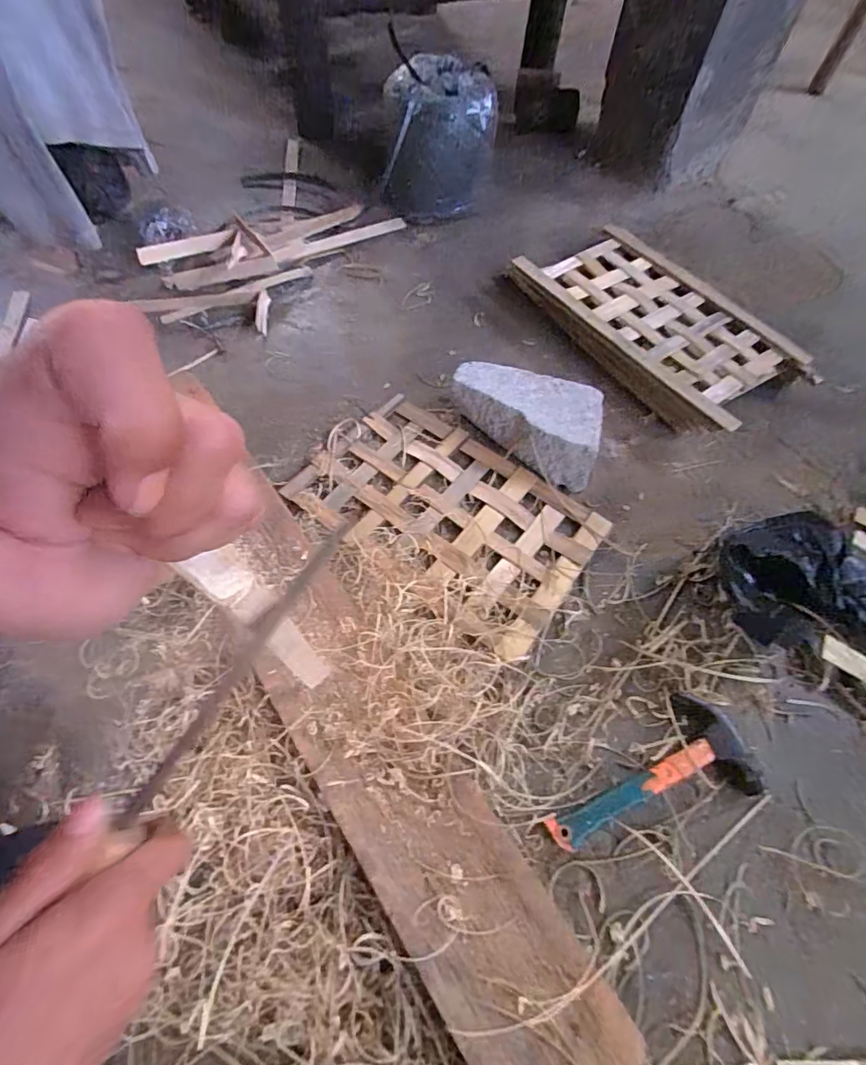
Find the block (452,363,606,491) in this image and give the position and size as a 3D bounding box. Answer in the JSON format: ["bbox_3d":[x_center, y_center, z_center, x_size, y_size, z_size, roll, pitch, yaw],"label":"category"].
[{"bbox_3d":[0.119,-0.147,0.665,0.192,0.060,0.130,14,62,6],"label":"block"}]

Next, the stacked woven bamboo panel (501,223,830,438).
[{"bbox_3d":[0.343,-0.324,0.780,0.264,0.055,0.417,-31,67,-17],"label":"stacked woven bamboo panel"}]

